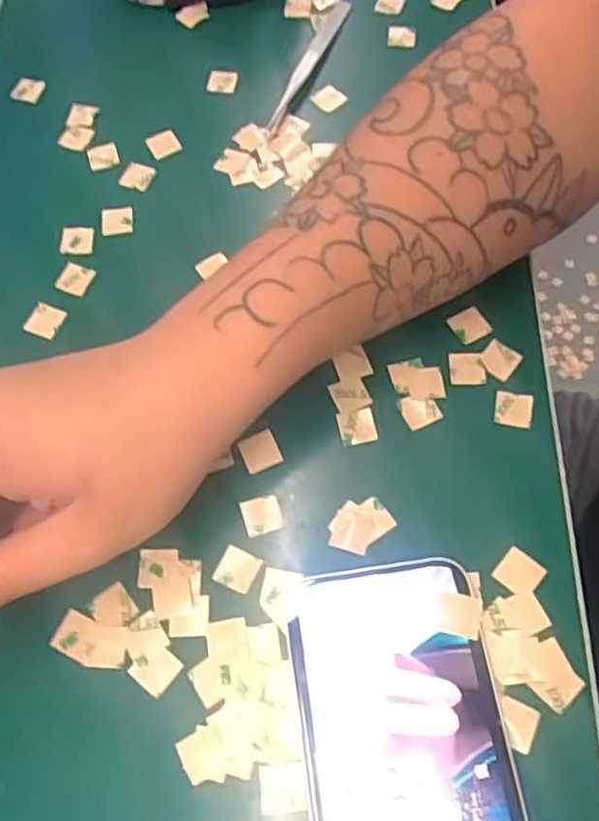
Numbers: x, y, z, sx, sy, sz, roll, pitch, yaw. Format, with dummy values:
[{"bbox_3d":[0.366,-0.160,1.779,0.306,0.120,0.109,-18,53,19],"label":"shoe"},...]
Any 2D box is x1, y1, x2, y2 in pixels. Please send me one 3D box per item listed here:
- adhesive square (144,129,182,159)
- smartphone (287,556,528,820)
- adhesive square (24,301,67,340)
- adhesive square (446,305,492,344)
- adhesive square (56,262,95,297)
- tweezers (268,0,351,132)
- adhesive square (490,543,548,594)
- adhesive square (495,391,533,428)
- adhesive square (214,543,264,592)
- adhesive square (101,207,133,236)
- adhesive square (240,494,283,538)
[{"bbox_3d":[-0.072,-0.142,0.367,0.016,0.004,0.015,-31,79,-12],"label":"adhesive square"},{"bbox_3d":[0.038,0.126,0.234,0.069,0.009,0.143,-9,65,-1],"label":"smartphone"},{"bbox_3d":[-0.121,-0.043,0.324,0.016,0.004,0.015,21,68,13],"label":"adhesive square"},{"bbox_3d":[0.078,-0.039,0.312,0.015,0.004,0.016,-29,67,-10],"label":"adhesive square"},{"bbox_3d":[-0.109,-0.065,0.333,0.016,0.004,0.016,21,68,12],"label":"adhesive square"},{"bbox_3d":[0.007,-0.195,0.382,0.011,0.006,0.111,19,68,12],"label":"tweezers"},{"bbox_3d":[0.085,0.062,0.264,0.015,0.004,0.016,38,73,18],"label":"adhesive square"},{"bbox_3d":[0.092,-0.002,0.292,0.015,0.004,0.015,10,66,8],"label":"adhesive square"},{"bbox_3d":[-0.024,0.063,0.270,0.016,0.004,0.015,24,72,16],"label":"adhesive square"},{"bbox_3d":[-0.093,-0.097,0.347,0.016,0.004,0.016,-6,65,0],"label":"adhesive square"},{"bbox_3d":[-0.015,0.042,0.278,0.015,0.004,0.015,-14,65,-3],"label":"adhesive square"}]

